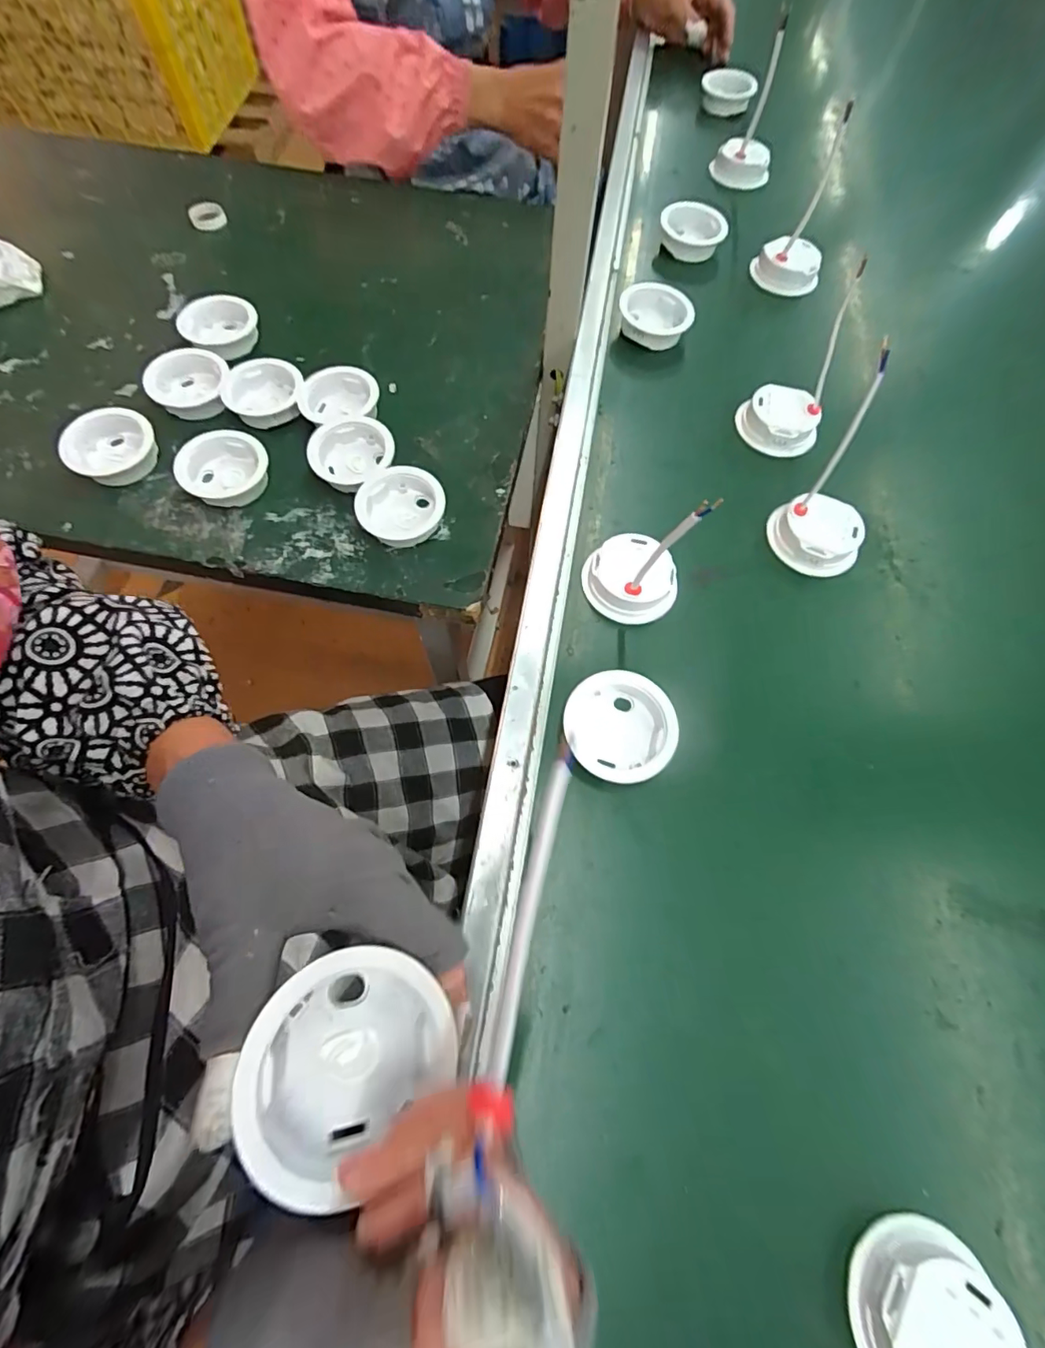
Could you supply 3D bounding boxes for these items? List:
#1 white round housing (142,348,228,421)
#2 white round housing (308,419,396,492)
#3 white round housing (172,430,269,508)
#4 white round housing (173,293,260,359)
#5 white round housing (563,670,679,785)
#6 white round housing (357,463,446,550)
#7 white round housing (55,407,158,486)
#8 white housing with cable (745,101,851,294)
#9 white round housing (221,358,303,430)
[{"bbox_3d":[-0.316,-0.275,0.493,0.064,0.025,0.071,-6,65,-4],"label":"white round housing"},{"bbox_3d":[-0.151,-0.195,0.464,0.070,0.024,0.067,0,65,-1],"label":"white round housing"},{"bbox_3d":[-0.262,-0.180,0.456,0.072,0.030,0.072,0,65,-1],"label":"white round housing"},{"bbox_3d":[-0.301,-0.343,0.523,0.071,0.031,0.079,-28,68,-13],"label":"white round housing"},{"bbox_3d":[0.065,0.036,0.346,0.070,0.021,0.071,-3,65,-2],"label":"white round housing"},{"bbox_3d":[-0.104,-0.141,0.443,0.074,0.027,0.066,-8,65,-4],"label":"white round housing"},{"bbox_3d":[-0.362,-0.199,0.457,0.072,0.027,0.072,-33,70,-15],"label":"white round housing"},{"bbox_3d":[0.297,-0.477,0.540,0.074,0.129,0.061,22,66,9],"label":"white housing with cable"},{"bbox_3d":[-0.248,-0.267,0.494,0.074,0.021,0.074,0,65,-1],"label":"white round housing"}]

